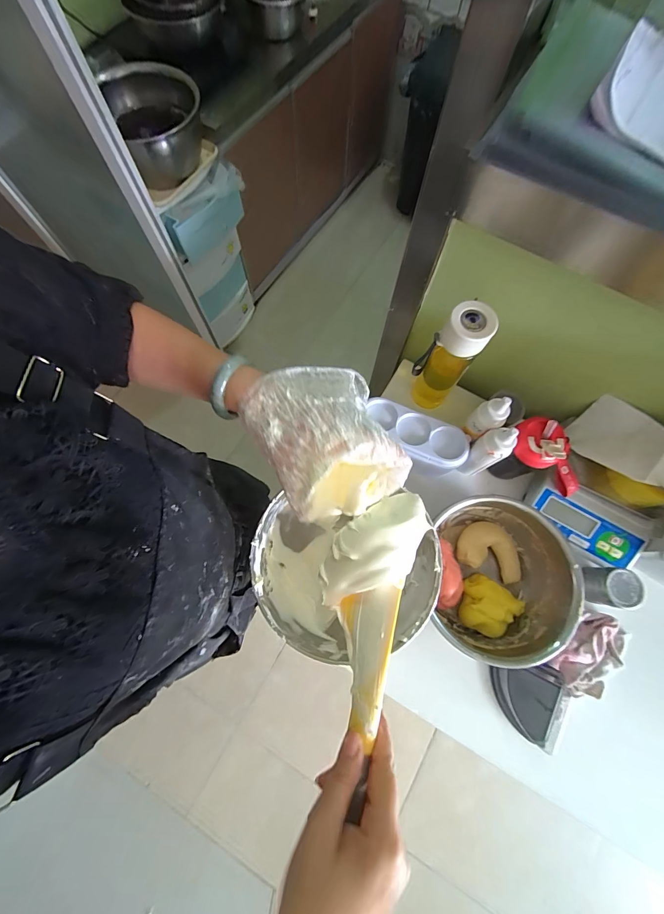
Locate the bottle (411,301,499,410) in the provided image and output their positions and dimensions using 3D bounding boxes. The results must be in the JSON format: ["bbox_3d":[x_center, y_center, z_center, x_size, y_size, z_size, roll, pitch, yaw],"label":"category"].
[{"bbox_3d":[0.206,-0.170,0.649,0.078,0.262,0.071,0,73,-1],"label":"bottle"}]

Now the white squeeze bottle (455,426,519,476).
[{"bbox_3d":[0.273,-0.007,0.626,0.044,0.169,0.051,-31,76,-10],"label":"white squeeze bottle"}]

